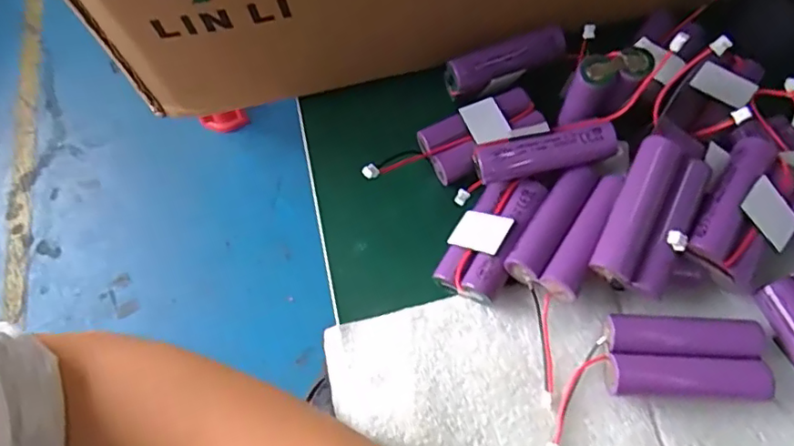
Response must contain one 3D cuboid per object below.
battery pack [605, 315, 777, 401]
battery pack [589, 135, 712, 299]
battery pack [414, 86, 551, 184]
[{"bbox_3d":[0.127,0.060,0.263,0.067,0.018,0.035,1,65,4],"label":"battery pack"},{"bbox_3d":[0.114,-0.002,0.267,0.035,0.019,0.066,27,80,-7],"label":"battery pack"},{"bbox_3d":[0.048,-0.049,0.331,0.067,0.016,0.035,-24,65,-7],"label":"battery pack"}]

